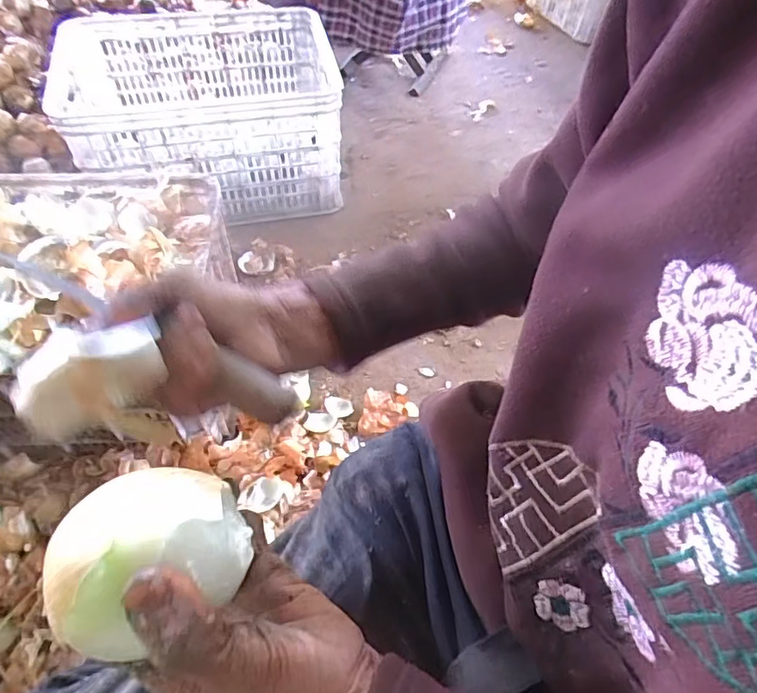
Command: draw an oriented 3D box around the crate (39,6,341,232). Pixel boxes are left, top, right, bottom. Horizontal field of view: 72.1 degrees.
[{"bbox_3d":[-0.401,-0.516,1.154,0.562,0.270,0.468,-10,58,-10],"label":"crate"}]

